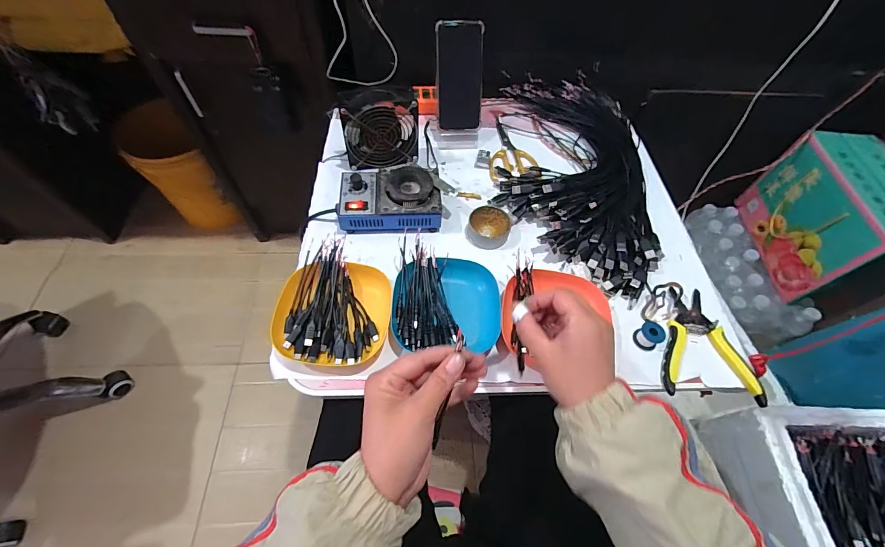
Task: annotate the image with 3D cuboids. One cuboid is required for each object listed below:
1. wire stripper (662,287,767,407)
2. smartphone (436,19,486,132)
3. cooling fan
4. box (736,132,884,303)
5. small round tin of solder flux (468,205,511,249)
[{"bbox_3d":[0.342,0.088,0.492,0.115,0.018,0.153,8,59,1],"label":"wire stripper"},{"bbox_3d":[0.031,-0.335,0.640,0.077,0.166,0.015,-5,29,-6],"label":"smartphone"},{"bbox_3d":[-0.099,-0.234,0.599,0.119,0.125,0.049,-9,60,-9],"label":"cooling fan"},{"bbox_3d":[0.894,-0.121,0.854,0.155,0.234,0.317,2,59,-2],"label":"box"},{"bbox_3d":[0.072,-0.071,0.574,0.063,0.022,0.064,2,59,-3],"label":"small round tin of solder flux"}]

